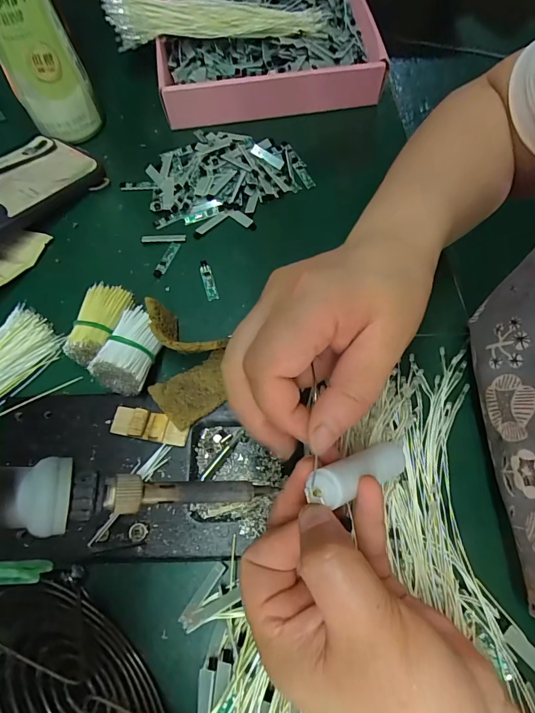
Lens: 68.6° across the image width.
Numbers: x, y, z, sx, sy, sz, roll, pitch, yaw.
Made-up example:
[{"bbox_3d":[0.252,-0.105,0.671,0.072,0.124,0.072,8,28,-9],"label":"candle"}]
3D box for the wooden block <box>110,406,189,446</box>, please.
[{"bbox_3d":[-0.076,0.045,0.254,0.050,0.007,0.018,10,65,6],"label":"wooden block"}]

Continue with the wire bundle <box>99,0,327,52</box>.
[{"bbox_3d":[-0.049,-0.336,0.383,0.212,0.029,0.051,-5,64,-1],"label":"wire bundle"}]

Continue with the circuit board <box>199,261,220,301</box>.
[{"bbox_3d":[-0.047,-0.061,0.313,0.009,0.004,0.036,-16,65,-6],"label":"circuit board"}]

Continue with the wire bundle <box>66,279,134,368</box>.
[{"bbox_3d":[-0.120,-0.021,0.283,0.032,0.029,0.058,20,67,11],"label":"wire bundle"}]

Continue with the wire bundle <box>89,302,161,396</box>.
[{"bbox_3d":[-0.091,-0.002,0.267,0.032,0.032,0.053,15,66,9],"label":"wire bundle"}]

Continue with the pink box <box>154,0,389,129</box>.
[{"bbox_3d":[-0.006,-0.345,0.417,0.213,0.055,0.224,-6,65,-3],"label":"pink box"}]

